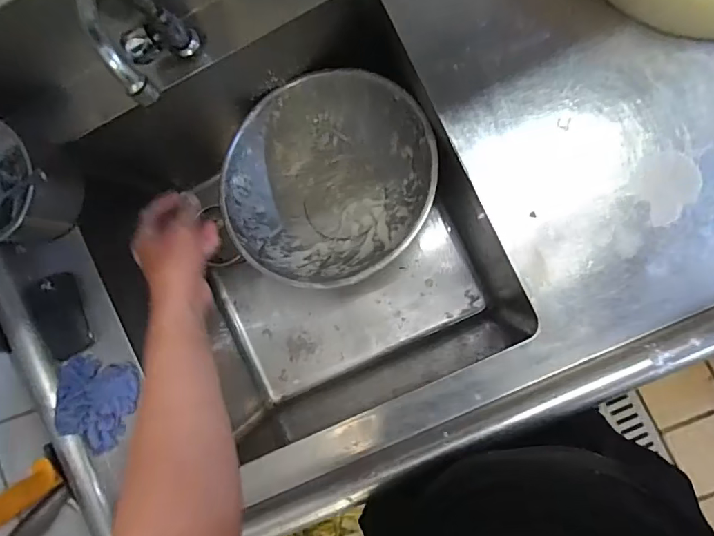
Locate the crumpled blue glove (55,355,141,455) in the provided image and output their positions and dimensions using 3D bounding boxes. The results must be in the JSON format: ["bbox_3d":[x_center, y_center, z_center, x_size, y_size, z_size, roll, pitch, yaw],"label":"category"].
[{"bbox_3d":[-0.354,0.184,0.627,0.101,0.056,0.116,9,91,6],"label":"crumpled blue glove"}]

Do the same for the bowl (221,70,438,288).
[{"bbox_3d":[-0.051,-0.143,0.782,0.311,0.147,0.324,0,90,6],"label":"bowl"}]

